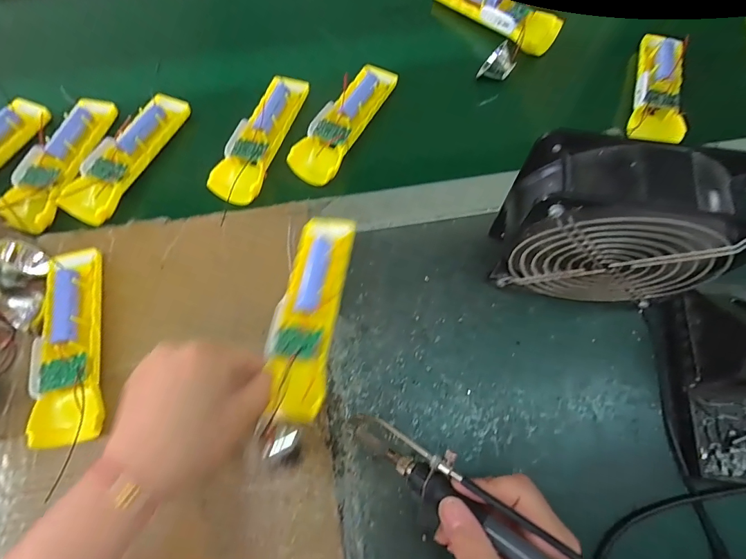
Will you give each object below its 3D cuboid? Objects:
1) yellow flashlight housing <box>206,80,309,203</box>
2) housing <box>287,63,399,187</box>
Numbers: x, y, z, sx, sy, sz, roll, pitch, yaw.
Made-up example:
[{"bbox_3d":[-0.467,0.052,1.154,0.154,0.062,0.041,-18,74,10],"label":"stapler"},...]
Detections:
[{"bbox_3d":[-0.118,-0.152,0.426,0.049,0.025,0.160,19,70,8],"label":"yellow flashlight housing"},{"bbox_3d":[-0.032,-0.169,0.431,0.050,0.022,0.156,26,71,10],"label":"housing"}]

